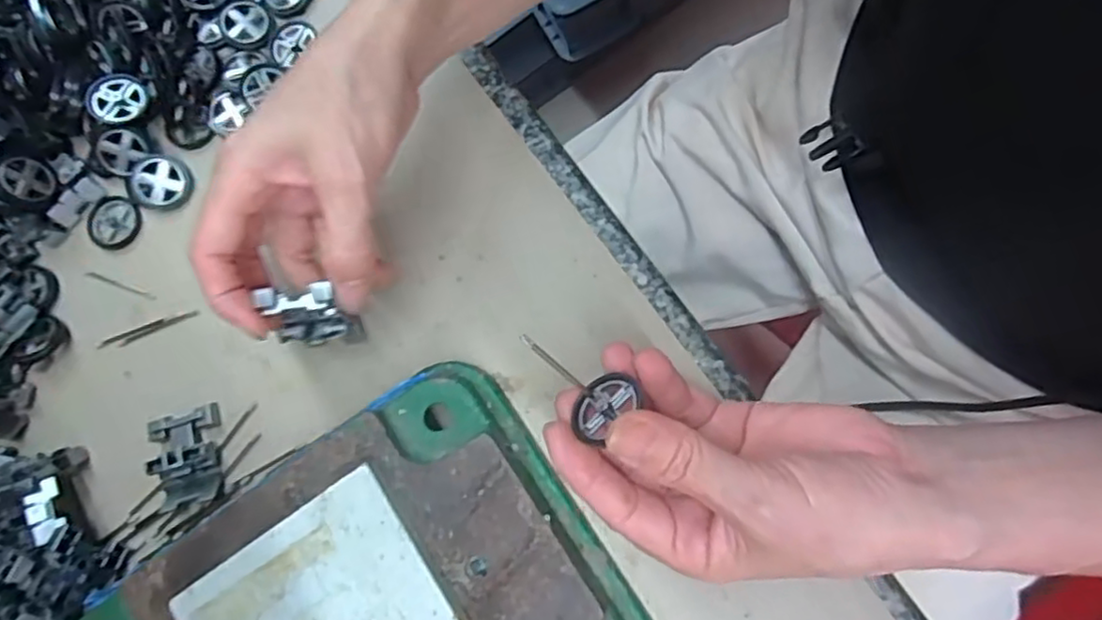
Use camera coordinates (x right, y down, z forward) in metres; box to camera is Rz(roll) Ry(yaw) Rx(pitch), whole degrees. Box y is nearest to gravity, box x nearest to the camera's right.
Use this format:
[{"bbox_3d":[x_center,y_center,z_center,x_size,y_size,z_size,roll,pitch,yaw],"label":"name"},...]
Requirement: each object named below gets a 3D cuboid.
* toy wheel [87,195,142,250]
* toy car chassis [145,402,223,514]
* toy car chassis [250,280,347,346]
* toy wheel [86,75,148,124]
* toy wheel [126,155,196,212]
[{"bbox_3d":[-0.228,-0.046,0.355,0.030,0.006,0.027,26,84,12],"label":"toy wheel"},{"bbox_3d":[-0.172,0.069,0.320,0.032,0.013,0.043,-17,77,4],"label":"toy car chassis"},{"bbox_3d":[-0.104,0.002,0.288,0.030,0.022,0.020,-2,78,-1],"label":"toy car chassis"},{"bbox_3d":[-0.217,-0.106,0.343,0.026,0.005,0.027,-1,79,7],"label":"toy wheel"},{"bbox_3d":[-0.201,-0.064,0.352,0.032,0.005,0.032,0,105,-2],"label":"toy wheel"}]

